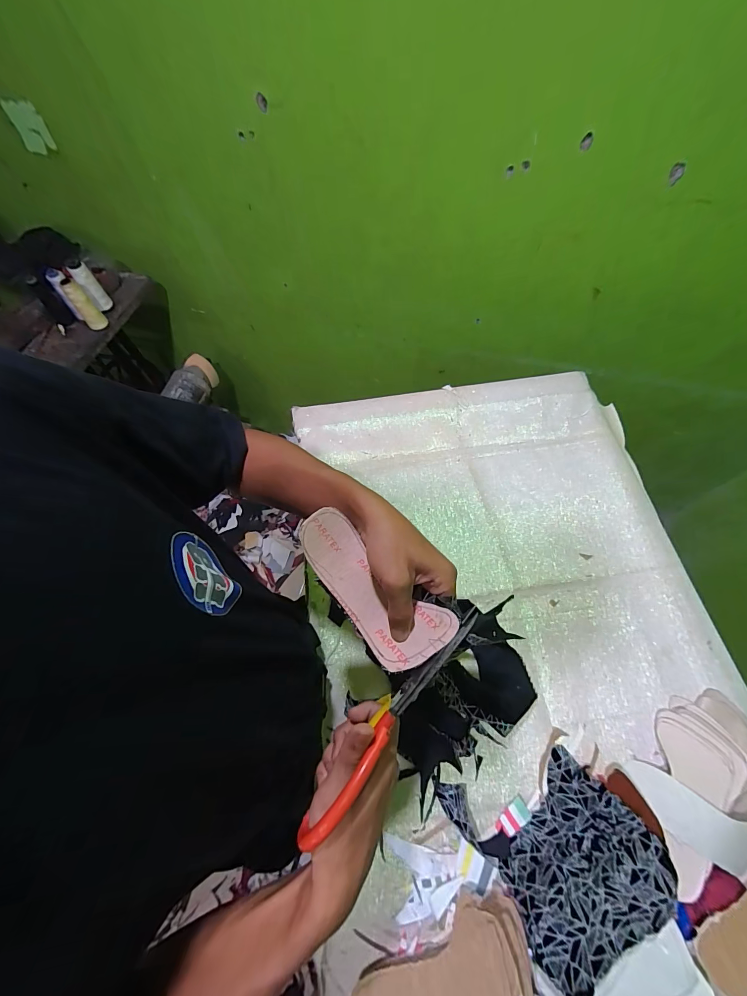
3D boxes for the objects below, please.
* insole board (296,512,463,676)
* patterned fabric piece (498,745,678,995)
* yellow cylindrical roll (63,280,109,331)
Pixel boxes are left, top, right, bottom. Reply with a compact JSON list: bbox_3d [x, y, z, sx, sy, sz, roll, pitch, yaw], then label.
[{"bbox_3d":[-0.005,0.078,0.313,0.064,0.032,0.151,-42,84,-17],"label":"insole board"},{"bbox_3d":[0.238,0.420,0.389,0.120,0.063,0.176,37,71,19],"label":"patterned fabric piece"},{"bbox_3d":[-0.712,-0.473,0.879,0.045,0.115,0.047,-37,44,-15],"label":"yellow cylindrical roll"}]

